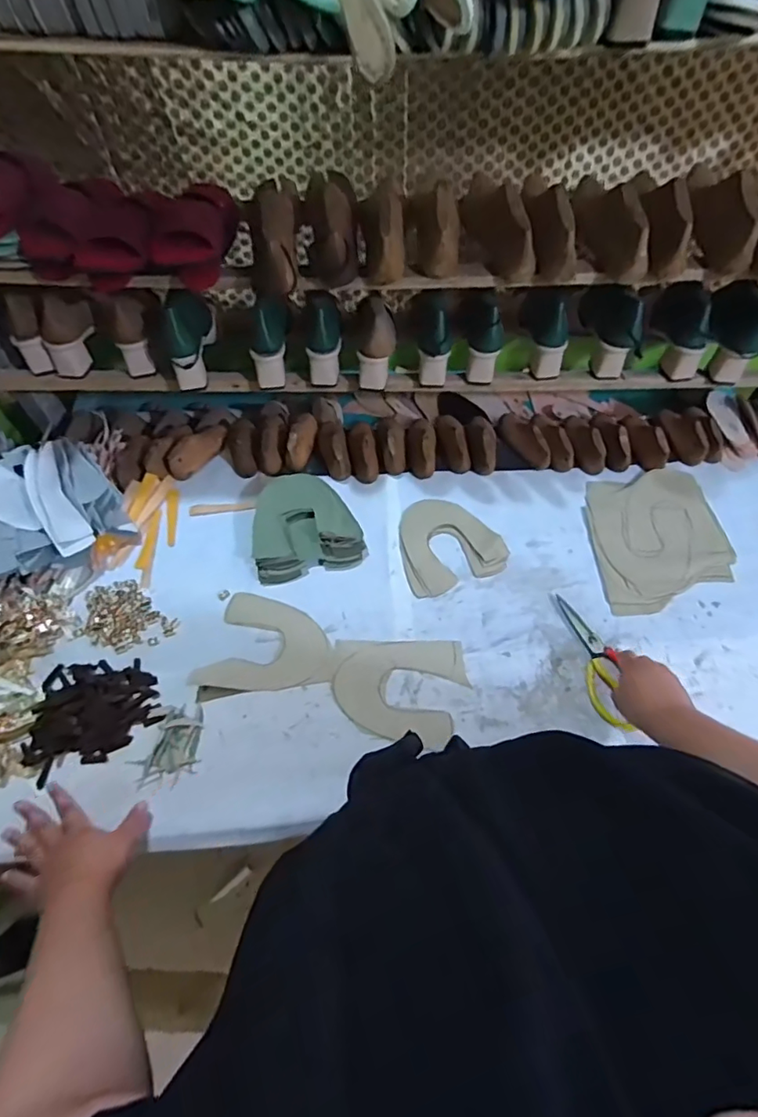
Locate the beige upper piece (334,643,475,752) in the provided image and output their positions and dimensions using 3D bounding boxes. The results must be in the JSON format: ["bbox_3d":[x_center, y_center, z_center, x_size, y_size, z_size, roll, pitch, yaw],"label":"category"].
[{"bbox_3d":[0.031,0.185,0.740,0.185,0.004,0.153,-1,54,1],"label":"beige upper piece"}]

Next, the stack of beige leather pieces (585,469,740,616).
[{"bbox_3d":[0.461,-0.037,0.880,0.226,0.011,0.266,-3,57,-2],"label":"stack of beige leather pieces"}]

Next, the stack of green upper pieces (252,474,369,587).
[{"bbox_3d":[-0.125,-0.059,0.878,0.173,0.047,0.182,-13,58,-8],"label":"stack of green upper pieces"}]

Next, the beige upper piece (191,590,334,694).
[{"bbox_3d":[-0.164,0.131,0.783,0.170,0.004,0.153,13,58,8],"label":"beige upper piece"}]

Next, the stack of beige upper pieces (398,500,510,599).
[{"bbox_3d":[0.110,-0.030,0.880,0.169,0.006,0.168,-19,59,-12],"label":"stack of beige upper pieces"}]

